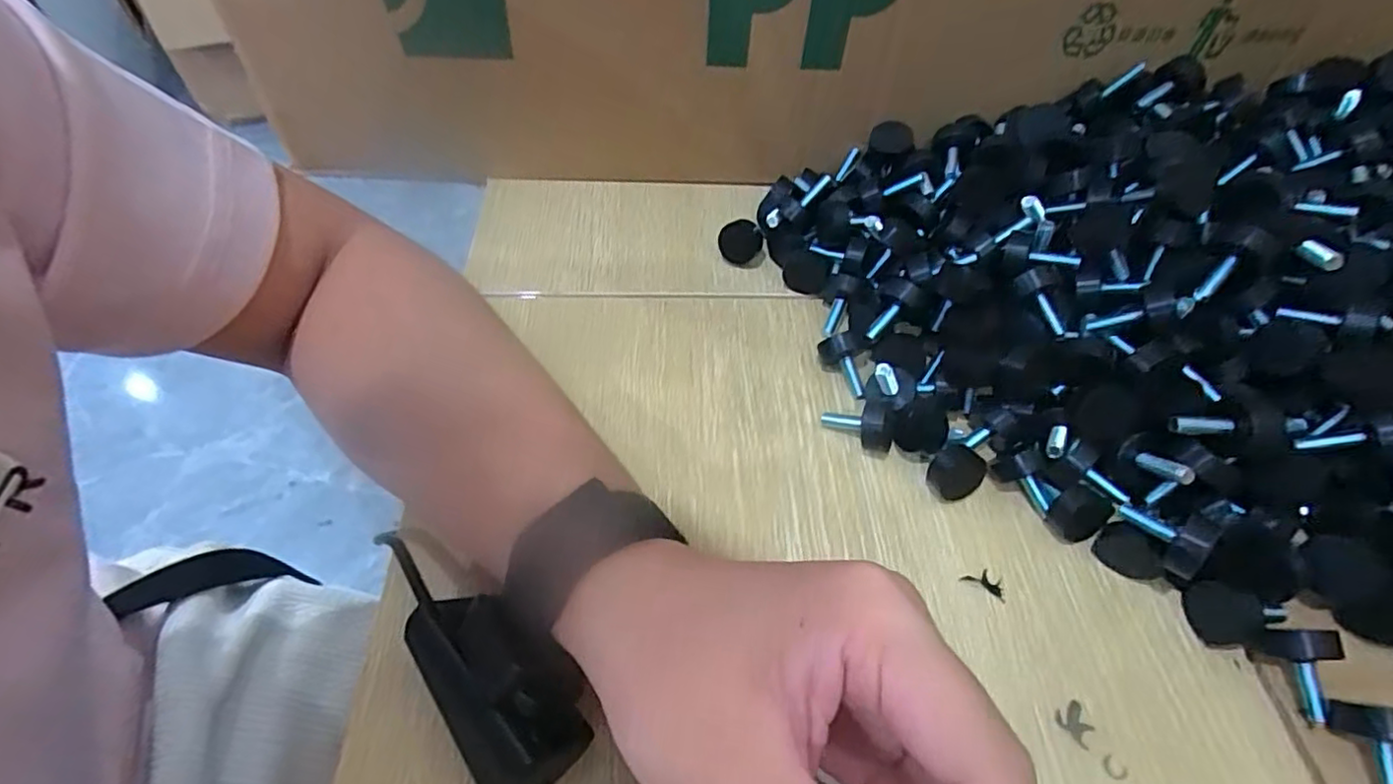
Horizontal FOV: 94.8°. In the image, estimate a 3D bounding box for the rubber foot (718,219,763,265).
[{"bbox_3d":[0.026,-0.090,0.384,0.026,0.026,0.011,32,18,-9],"label":"rubber foot"}]

